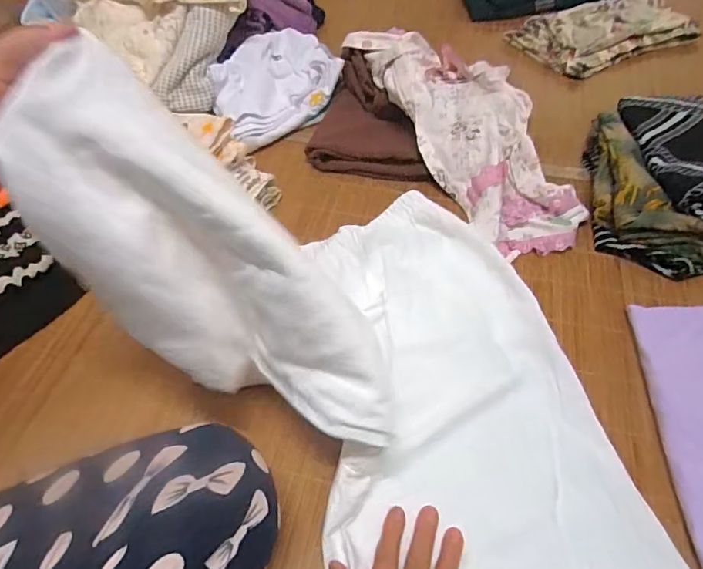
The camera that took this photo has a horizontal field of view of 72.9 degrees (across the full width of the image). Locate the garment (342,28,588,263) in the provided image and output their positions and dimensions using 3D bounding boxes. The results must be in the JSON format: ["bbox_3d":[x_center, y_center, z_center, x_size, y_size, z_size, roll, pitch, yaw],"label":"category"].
[{"bbox_3d":[0.187,-0.259,0.716,0.213,0.075,0.488,-19,66,-17],"label":"garment"}]

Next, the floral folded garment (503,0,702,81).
[{"bbox_3d":[0.504,-0.508,0.954,0.363,0.049,0.209,-20,55,-12],"label":"floral folded garment"}]

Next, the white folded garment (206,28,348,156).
[{"bbox_3d":[-0.128,-0.345,0.824,0.181,0.063,0.286,28,59,22],"label":"white folded garment"}]

